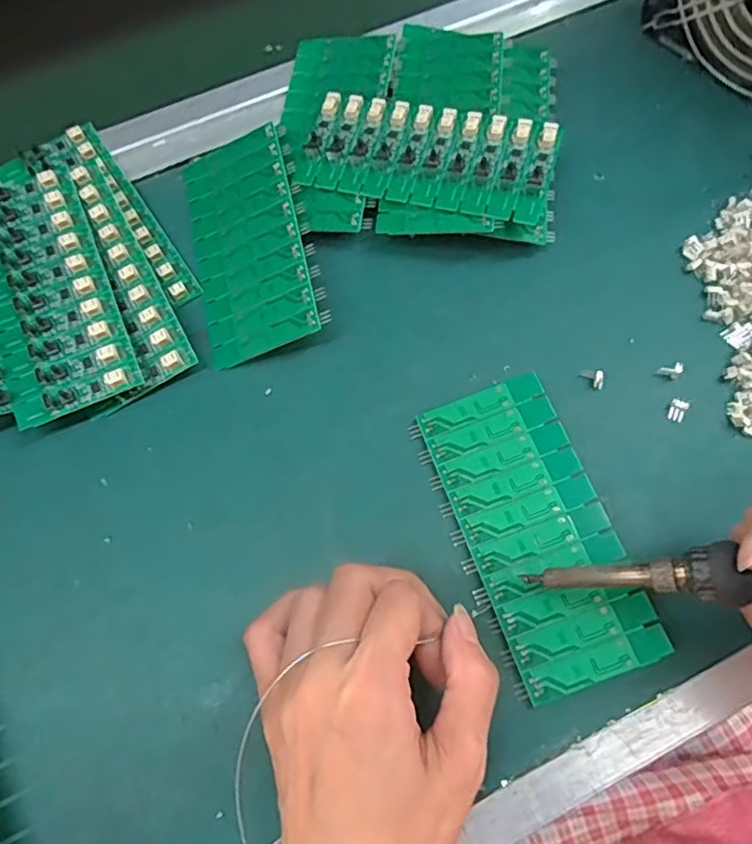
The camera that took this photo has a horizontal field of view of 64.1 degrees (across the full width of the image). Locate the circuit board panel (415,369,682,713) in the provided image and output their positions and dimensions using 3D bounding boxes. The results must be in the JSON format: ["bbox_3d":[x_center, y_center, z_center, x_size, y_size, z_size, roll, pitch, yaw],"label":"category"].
[{"bbox_3d":[0.072,0.048,0.277,0.061,0.015,0.136,-19,71,-6],"label":"circuit board panel"}]

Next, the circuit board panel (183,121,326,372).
[{"bbox_3d":[-0.071,-0.099,0.331,0.063,0.006,0.136,-20,69,16],"label":"circuit board panel"}]

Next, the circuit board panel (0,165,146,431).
[{"bbox_3d":[-0.175,-0.075,0.312,0.062,0.010,0.152,-25,75,-5],"label":"circuit board panel"}]

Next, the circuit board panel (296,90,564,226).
[{"bbox_3d":[0.028,-0.150,0.332,0.139,0.007,0.069,12,78,12],"label":"circuit board panel"}]

